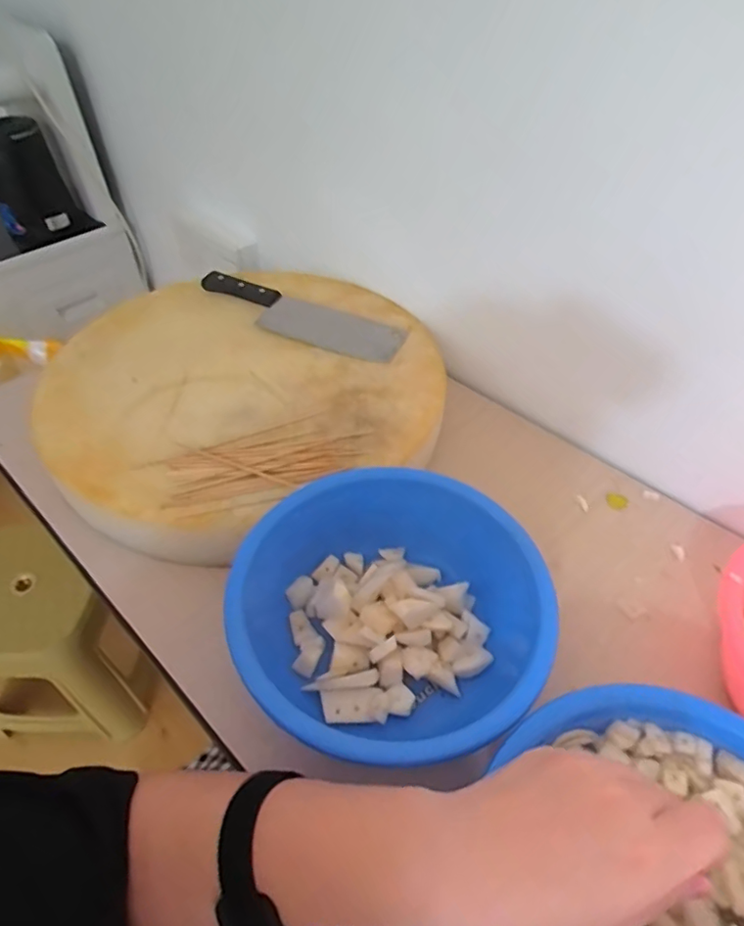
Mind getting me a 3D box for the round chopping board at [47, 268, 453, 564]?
[{"bbox_3d":[-0.136,-0.089,0.580,0.385,0.038,0.384,-29,53,-26],"label":"round chopping board"}]

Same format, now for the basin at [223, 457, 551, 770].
[{"bbox_3d":[0.015,0.113,0.413,0.204,0.097,0.215,0,46,0],"label":"basin"}]

